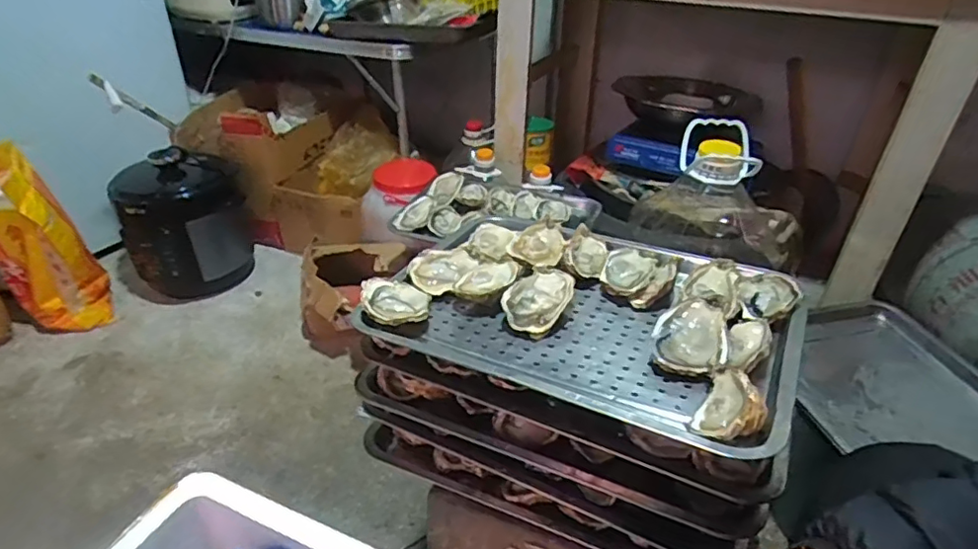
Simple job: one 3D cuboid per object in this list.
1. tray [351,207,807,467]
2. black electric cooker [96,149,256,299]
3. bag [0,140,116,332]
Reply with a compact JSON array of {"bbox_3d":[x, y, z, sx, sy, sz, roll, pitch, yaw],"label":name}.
[{"bbox_3d":[0.094,0.031,0.576,0.371,0.051,0.285,18,37,24],"label":"tray"},{"bbox_3d":[-0.742,-0.119,1.448,0.238,0.336,0.249,1,33,0],"label":"black electric cooker"},{"bbox_3d":[-0.966,-0.063,1.270,0.178,0.395,0.160,-27,43,-36],"label":"bag"}]

